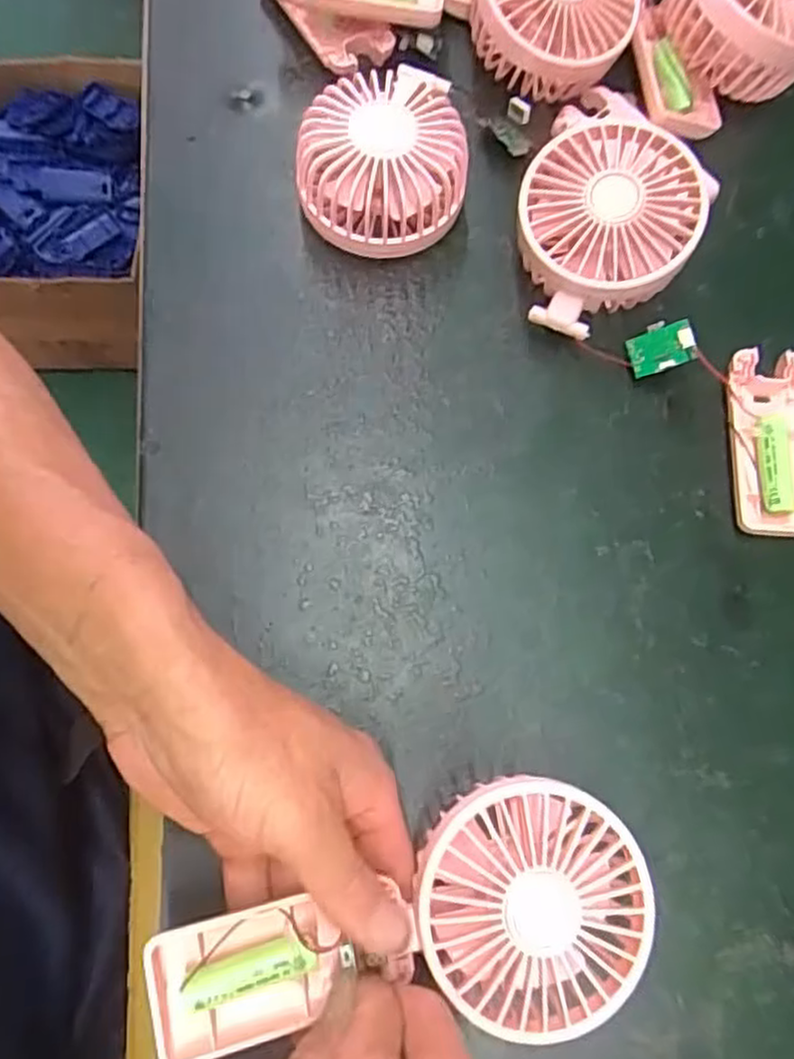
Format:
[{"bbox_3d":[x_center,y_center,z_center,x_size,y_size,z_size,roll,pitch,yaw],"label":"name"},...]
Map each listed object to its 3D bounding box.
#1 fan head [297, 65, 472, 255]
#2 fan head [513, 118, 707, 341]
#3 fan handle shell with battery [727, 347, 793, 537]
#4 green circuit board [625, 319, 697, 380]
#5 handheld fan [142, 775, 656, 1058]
[{"bbox_3d":[-0.009,-0.189,0.369,0.084,0.051,0.084,0,74,-2],"label":"fan head"},{"bbox_3d":[0.101,-0.145,0.357,0.082,0.051,0.096,21,74,4],"label":"fan head"},{"bbox_3d":[0.185,-0.042,0.353,0.046,0.015,0.092,2,74,-1],"label":"fan handle shell with battery"},{"bbox_3d":[0.132,-0.091,0.358,0.031,0.006,0.024,-15,94,26],"label":"green circuit board"},{"bbox_3d":[0.003,0.151,0.267,0.180,0.026,0.084,-14,74,-1],"label":"handheld fan"}]

